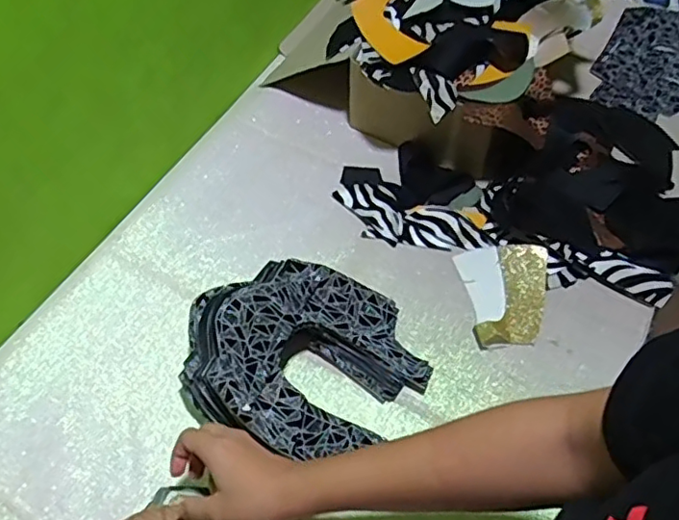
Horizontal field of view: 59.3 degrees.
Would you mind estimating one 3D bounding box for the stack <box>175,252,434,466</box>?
[{"bbox_3d":[-0.035,0.093,0.588,0.241,0.095,0.188,10,58,8],"label":"stack"}]

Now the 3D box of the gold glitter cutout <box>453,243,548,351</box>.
[{"bbox_3d":[0.191,0.035,0.669,0.096,0.023,0.123,-6,57,-3],"label":"gold glitter cutout"}]

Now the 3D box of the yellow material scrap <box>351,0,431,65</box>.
[{"bbox_3d":[0.060,-0.306,0.755,0.080,0.017,0.154,-8,55,-3],"label":"yellow material scrap"}]

